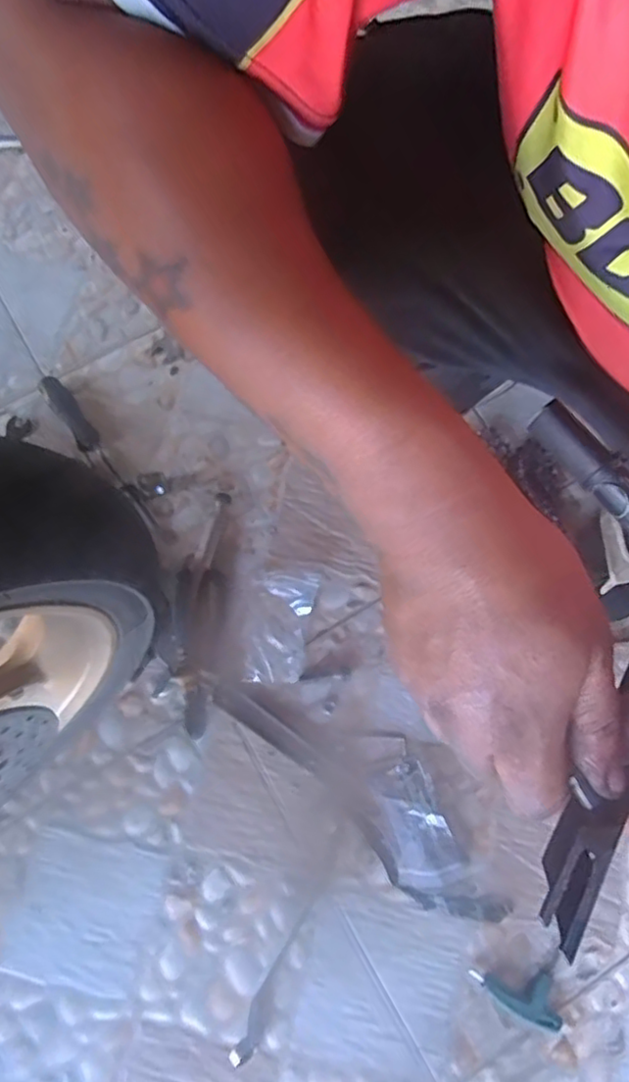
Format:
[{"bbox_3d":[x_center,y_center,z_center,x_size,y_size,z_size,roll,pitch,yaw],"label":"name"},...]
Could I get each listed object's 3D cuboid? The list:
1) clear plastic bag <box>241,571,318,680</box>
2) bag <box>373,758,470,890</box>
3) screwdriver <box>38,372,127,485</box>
[{"bbox_3d":[-0.034,0.087,0.646,0.066,0.015,0.111,3,75,-1],"label":"clear plastic bag"},{"bbox_3d":[0.094,0.266,0.592,0.062,0.042,0.108,-20,76,-7],"label":"bag"},{"bbox_3d":[-0.258,-0.119,0.705,0.026,0.027,0.158,-35,79,-10],"label":"screwdriver"}]

